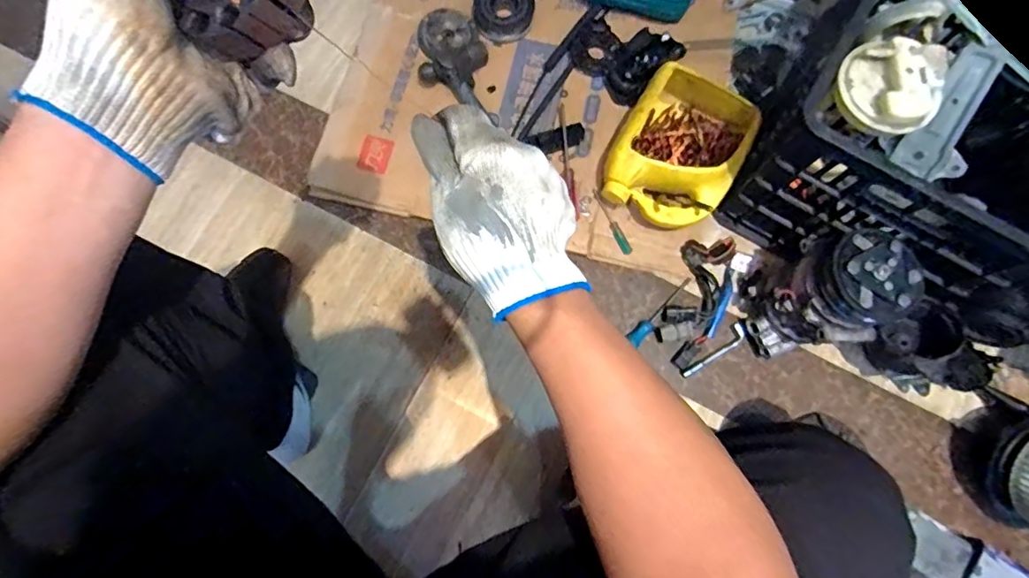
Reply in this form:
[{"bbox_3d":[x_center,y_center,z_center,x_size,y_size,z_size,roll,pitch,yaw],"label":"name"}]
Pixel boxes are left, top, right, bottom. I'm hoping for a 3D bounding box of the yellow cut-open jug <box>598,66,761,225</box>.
[{"bbox_3d":[0.249,-0.205,0.806,0.171,0.095,0.218,29,77,7],"label":"yellow cut-open jug"}]

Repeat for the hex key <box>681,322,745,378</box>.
[{"bbox_3d":[0.301,0.096,0.791,0.118,0.011,0.023,-37,78,-11],"label":"hex key"}]

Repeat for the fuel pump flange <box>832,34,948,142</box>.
[{"bbox_3d":[0.451,-0.244,0.633,0.108,0.049,0.114,-42,79,-10],"label":"fuel pump flange"}]

